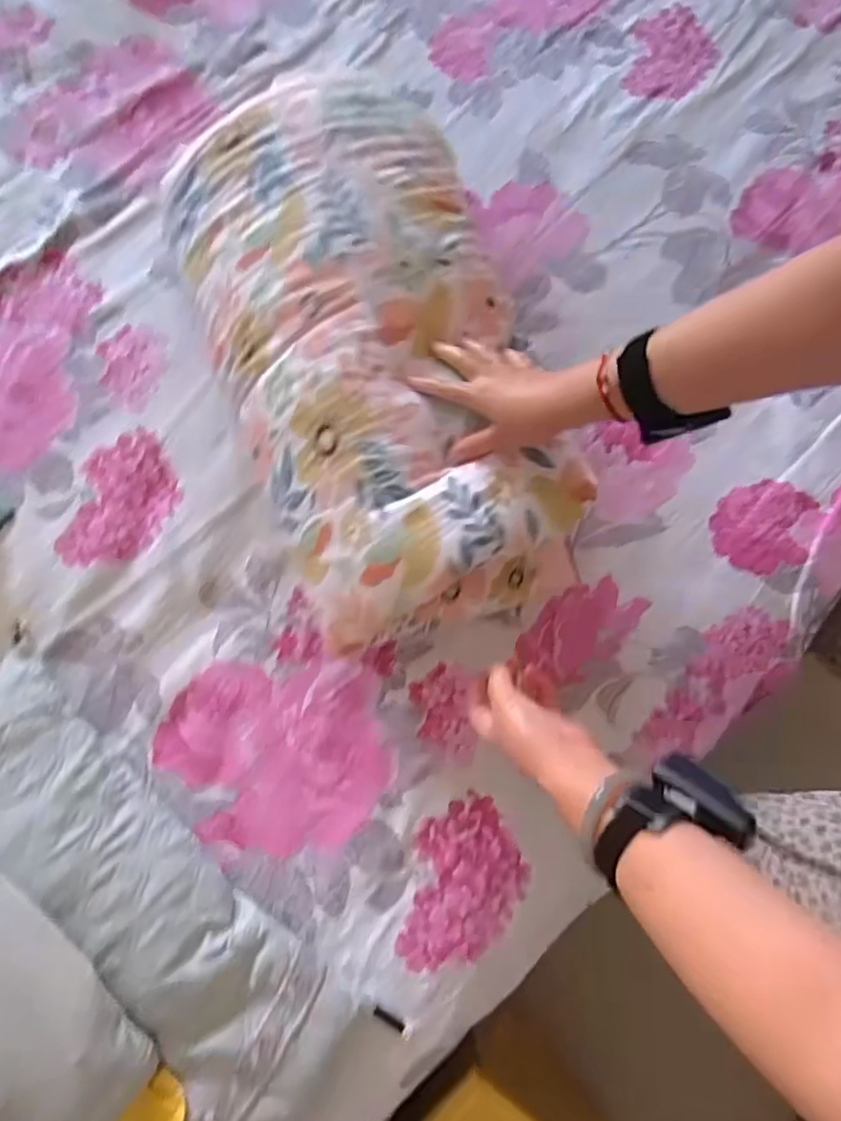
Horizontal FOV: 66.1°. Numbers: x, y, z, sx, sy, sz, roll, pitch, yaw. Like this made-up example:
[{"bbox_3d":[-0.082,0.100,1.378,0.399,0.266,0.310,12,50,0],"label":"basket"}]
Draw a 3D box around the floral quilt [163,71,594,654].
[{"bbox_3d":[-0.055,-0.209,0.673,0.296,0.157,0.565,-19,83,-7],"label":"floral quilt"}]

